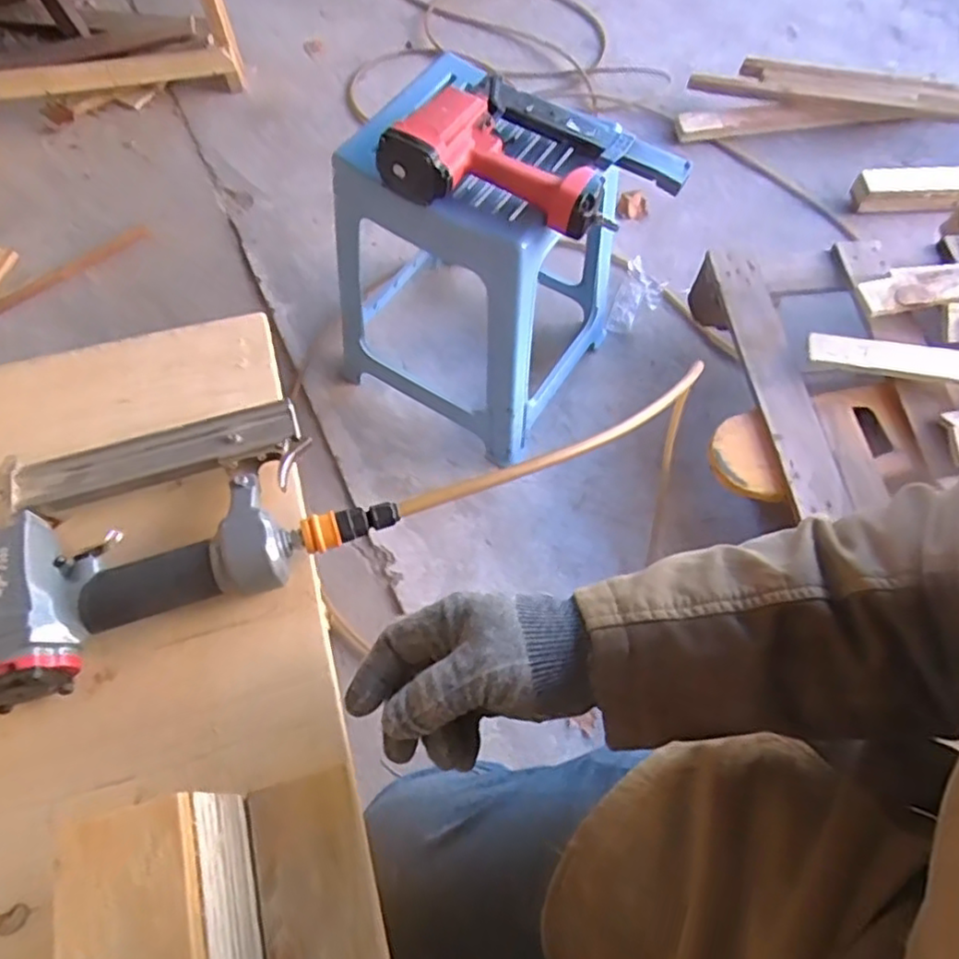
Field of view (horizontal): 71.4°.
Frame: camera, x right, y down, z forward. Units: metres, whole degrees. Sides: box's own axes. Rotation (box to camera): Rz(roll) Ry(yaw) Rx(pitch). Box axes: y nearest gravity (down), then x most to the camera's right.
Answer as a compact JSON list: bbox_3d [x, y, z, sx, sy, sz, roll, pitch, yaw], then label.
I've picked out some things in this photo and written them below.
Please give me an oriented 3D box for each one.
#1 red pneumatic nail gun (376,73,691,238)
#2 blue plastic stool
[{"bbox_3d":[0.071,-0.394,0.811,0.339,0.077,0.197,21,67,10],"label":"red pneumatic nail gun"},{"bbox_3d":[0.017,-0.351,1.032,0.335,0.471,0.388,29,68,13],"label":"blue plastic stool"}]

